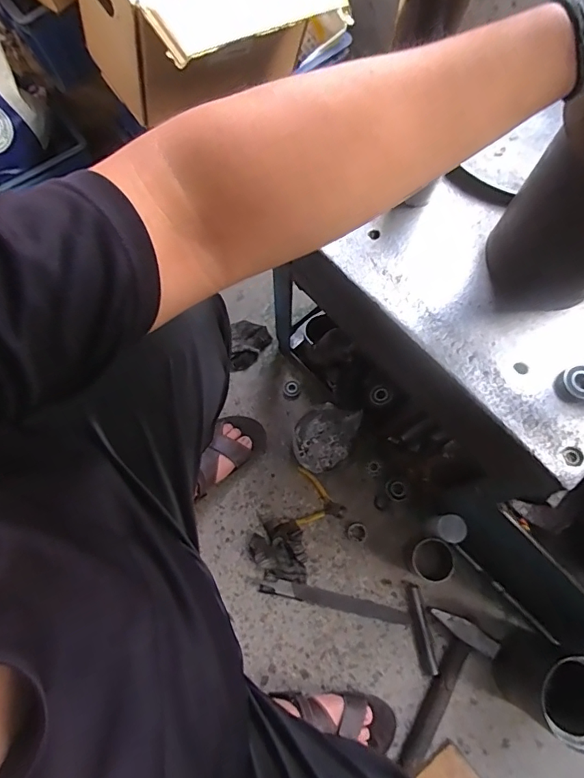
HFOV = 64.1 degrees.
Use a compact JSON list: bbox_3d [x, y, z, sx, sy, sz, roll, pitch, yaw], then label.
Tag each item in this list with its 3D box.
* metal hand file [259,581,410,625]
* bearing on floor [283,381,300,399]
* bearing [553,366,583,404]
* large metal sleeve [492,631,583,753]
[{"bbox_3d":[0.077,0.385,0.847,0.266,0.010,0.029,12,73,3],"label":"metal hand file"},{"bbox_3d":[-0.001,0.002,0.957,0.032,0.011,0.035,0,72,0],"label":"bearing on floor"},{"bbox_3d":[0.302,-0.005,0.493,0.042,0.016,0.037,-18,73,-6],"label":"bearing"},{"bbox_3d":[0.404,0.461,0.723,0.117,0.170,0.119,0,73,0],"label":"large metal sleeve"}]

